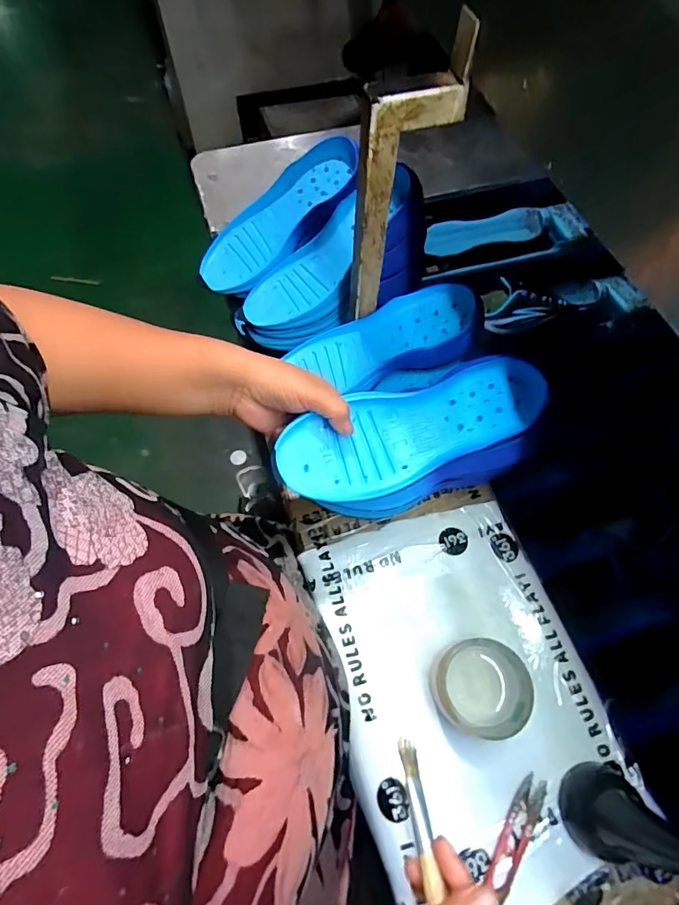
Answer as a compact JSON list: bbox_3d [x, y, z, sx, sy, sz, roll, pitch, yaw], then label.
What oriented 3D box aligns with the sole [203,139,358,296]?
[{"bbox_3d":[-0.078,-0.304,0.587,0.245,0.029,0.085,-40,72,11],"label":"sole"}]

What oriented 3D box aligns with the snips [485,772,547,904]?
[{"bbox_3d":[0.159,0.342,0.400,0.027,0.008,0.097,34,67,11],"label":"snips"}]

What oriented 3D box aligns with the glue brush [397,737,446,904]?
[{"bbox_3d":[0.054,0.248,0.256,0.011,0.007,0.153,-3,33,-4],"label":"glue brush"}]

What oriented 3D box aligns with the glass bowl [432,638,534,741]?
[{"bbox_3d":[0.132,0.222,0.426,0.081,0.047,0.078,1,67,-2],"label":"glass bowl"}]

